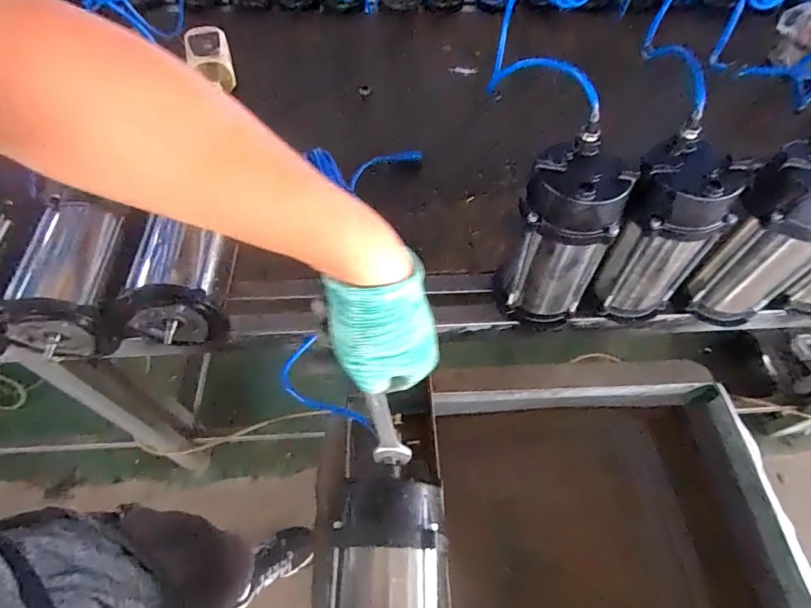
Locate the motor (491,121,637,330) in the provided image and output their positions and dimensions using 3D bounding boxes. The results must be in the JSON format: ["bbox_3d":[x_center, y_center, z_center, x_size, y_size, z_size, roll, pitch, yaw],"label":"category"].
[{"bbox_3d":[0.208,-0.083,0.630,0.116,0.276,0.120,2,57,0],"label":"motor"}]

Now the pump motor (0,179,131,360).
[{"bbox_3d":[-0.478,-0.043,0.640,0.126,0.108,0.201,-3,58,-4],"label":"pump motor"}]

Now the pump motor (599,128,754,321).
[{"bbox_3d":[0.348,-0.086,0.623,0.127,0.251,0.103,37,64,20],"label":"pump motor"}]

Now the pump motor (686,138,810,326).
[{"bbox_3d":[0.501,-0.082,0.627,0.117,0.250,0.124,-33,64,-20],"label":"pump motor"}]

